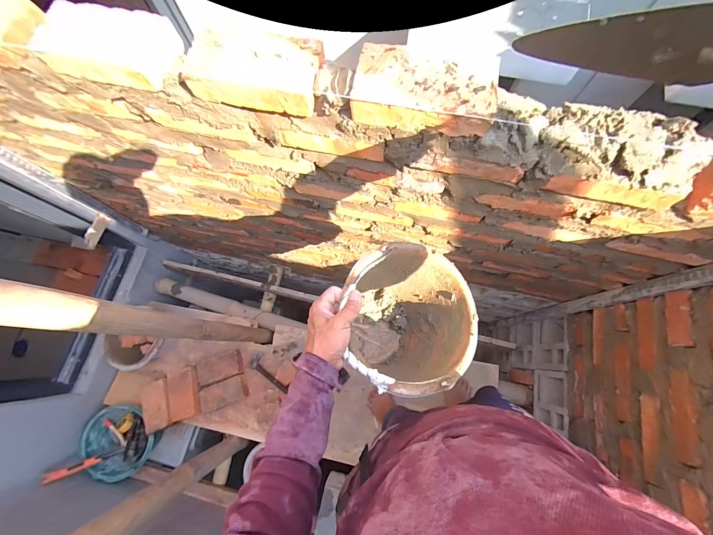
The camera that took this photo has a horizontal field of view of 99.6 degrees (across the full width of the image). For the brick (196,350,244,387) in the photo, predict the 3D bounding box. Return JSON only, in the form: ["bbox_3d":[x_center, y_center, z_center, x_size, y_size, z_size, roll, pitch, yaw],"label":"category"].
[{"bbox_3d":[-0.559,0.411,1.254,0.177,0.049,0.108,-18,74,-3],"label":"brick"}]

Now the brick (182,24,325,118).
[{"bbox_3d":[-0.149,-0.298,0.454,0.190,0.053,0.107,12,75,6],"label":"brick"}]

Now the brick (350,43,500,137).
[{"bbox_3d":[0.094,-0.248,0.422,0.192,0.045,0.096,12,75,6],"label":"brick"}]

